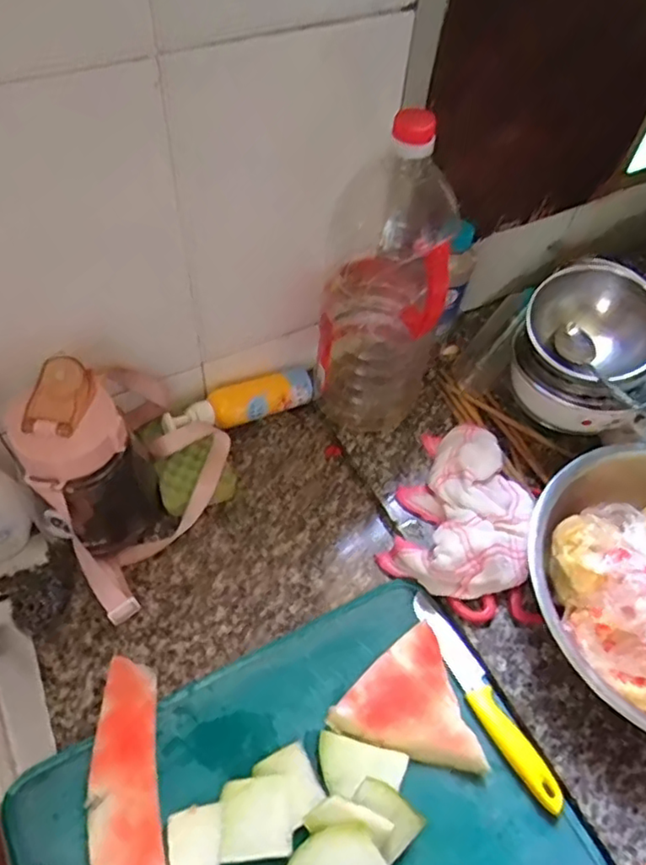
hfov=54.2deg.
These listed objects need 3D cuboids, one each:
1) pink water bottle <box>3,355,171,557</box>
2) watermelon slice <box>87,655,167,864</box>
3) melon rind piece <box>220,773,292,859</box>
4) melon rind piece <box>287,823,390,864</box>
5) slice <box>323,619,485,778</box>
[{"bbox_3d":[-0.201,0.030,0.558,0.097,0.186,0.081,-34,64,-24],"label":"pink water bottle"},{"bbox_3d":[-0.152,0.276,0.486,0.054,0.018,0.187,-8,56,-10],"label":"watermelon slice"},{"bbox_3d":[-0.051,0.295,0.484,0.052,0.005,0.053,-2,55,-6],"label":"melon rind piece"},{"bbox_3d":[0.010,0.315,0.467,0.077,0.005,0.039,-14,71,5],"label":"melon rind piece"},{"bbox_3d":[0.083,0.236,0.524,0.112,0.019,0.113,-37,65,-25],"label":"slice"}]

